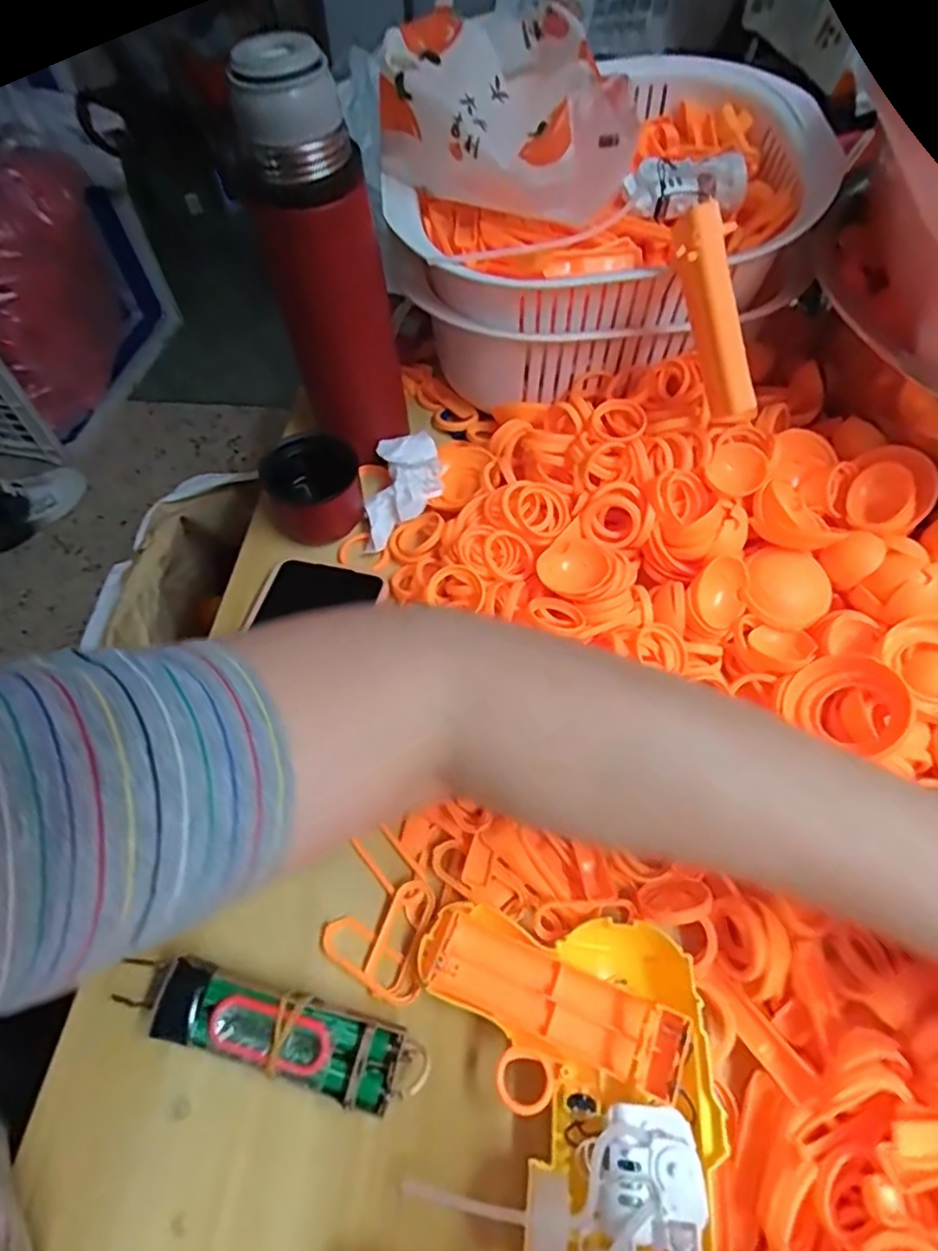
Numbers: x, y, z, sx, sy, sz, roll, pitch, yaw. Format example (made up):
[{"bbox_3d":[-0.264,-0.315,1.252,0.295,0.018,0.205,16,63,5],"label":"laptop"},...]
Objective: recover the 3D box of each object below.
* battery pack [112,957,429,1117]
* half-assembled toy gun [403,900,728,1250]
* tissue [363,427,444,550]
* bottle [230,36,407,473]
[{"bbox_3d":[-0.088,0.181,0.285,0.138,0.031,0.031,13,58,10],"label":"battery pack"},{"bbox_3d":[0.036,0.192,0.263,0.125,0.038,0.136,5,57,4],"label":"half-assembled toy gun"},{"bbox_3d":[-0.047,-0.095,0.447,0.049,0.014,0.094,16,74,12],"label":"tissue"},{"bbox_3d":[-0.083,-0.212,0.392,0.069,0.220,0.064,-16,58,-9],"label":"bottle"}]

